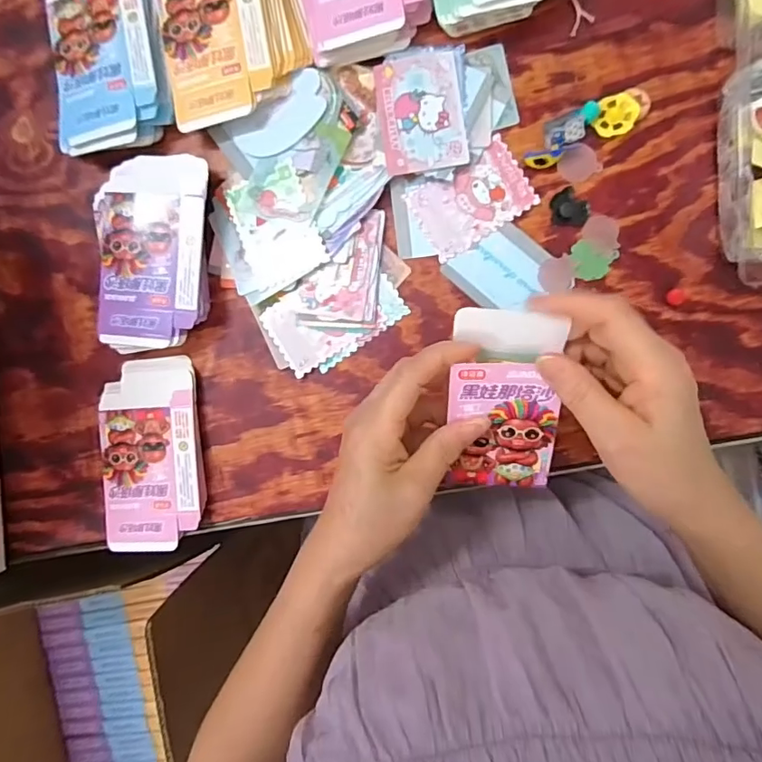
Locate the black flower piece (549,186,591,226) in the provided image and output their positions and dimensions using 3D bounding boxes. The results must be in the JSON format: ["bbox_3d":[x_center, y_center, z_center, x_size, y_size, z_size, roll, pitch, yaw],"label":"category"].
[{"bbox_3d":[0.144,-0.132,0.395,0.028,0.008,0.028,5,94,7],"label":"black flower piece"}]

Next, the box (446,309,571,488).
[{"bbox_3d":[0.075,0.015,0.318,0.065,0.018,0.115,-2,109,8],"label":"box"}]

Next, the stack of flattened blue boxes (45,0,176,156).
[{"bbox_3d":[-0.219,-0.266,0.426,0.097,0.031,0.154,-6,92,8],"label":"stack of flattened blue boxes"}]

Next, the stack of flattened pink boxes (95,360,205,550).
[{"bbox_3d":[-0.195,0.062,0.444,0.084,0.019,0.158,-4,93,8],"label":"stack of flattened pink boxes"}]

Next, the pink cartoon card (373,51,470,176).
[{"bbox_3d":[0.031,-0.205,0.402,0.063,0.004,0.088,-9,87,4],"label":"pink cartoon card"}]

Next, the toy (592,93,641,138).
[{"bbox_3d":[0.176,-0.198,0.390,0.028,0.008,0.032,18,95,6],"label":"toy"}]

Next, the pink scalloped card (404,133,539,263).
[{"bbox_3d":[0.070,-0.141,0.407,0.085,0.004,0.060,-30,89,8],"label":"pink scalloped card"}]

